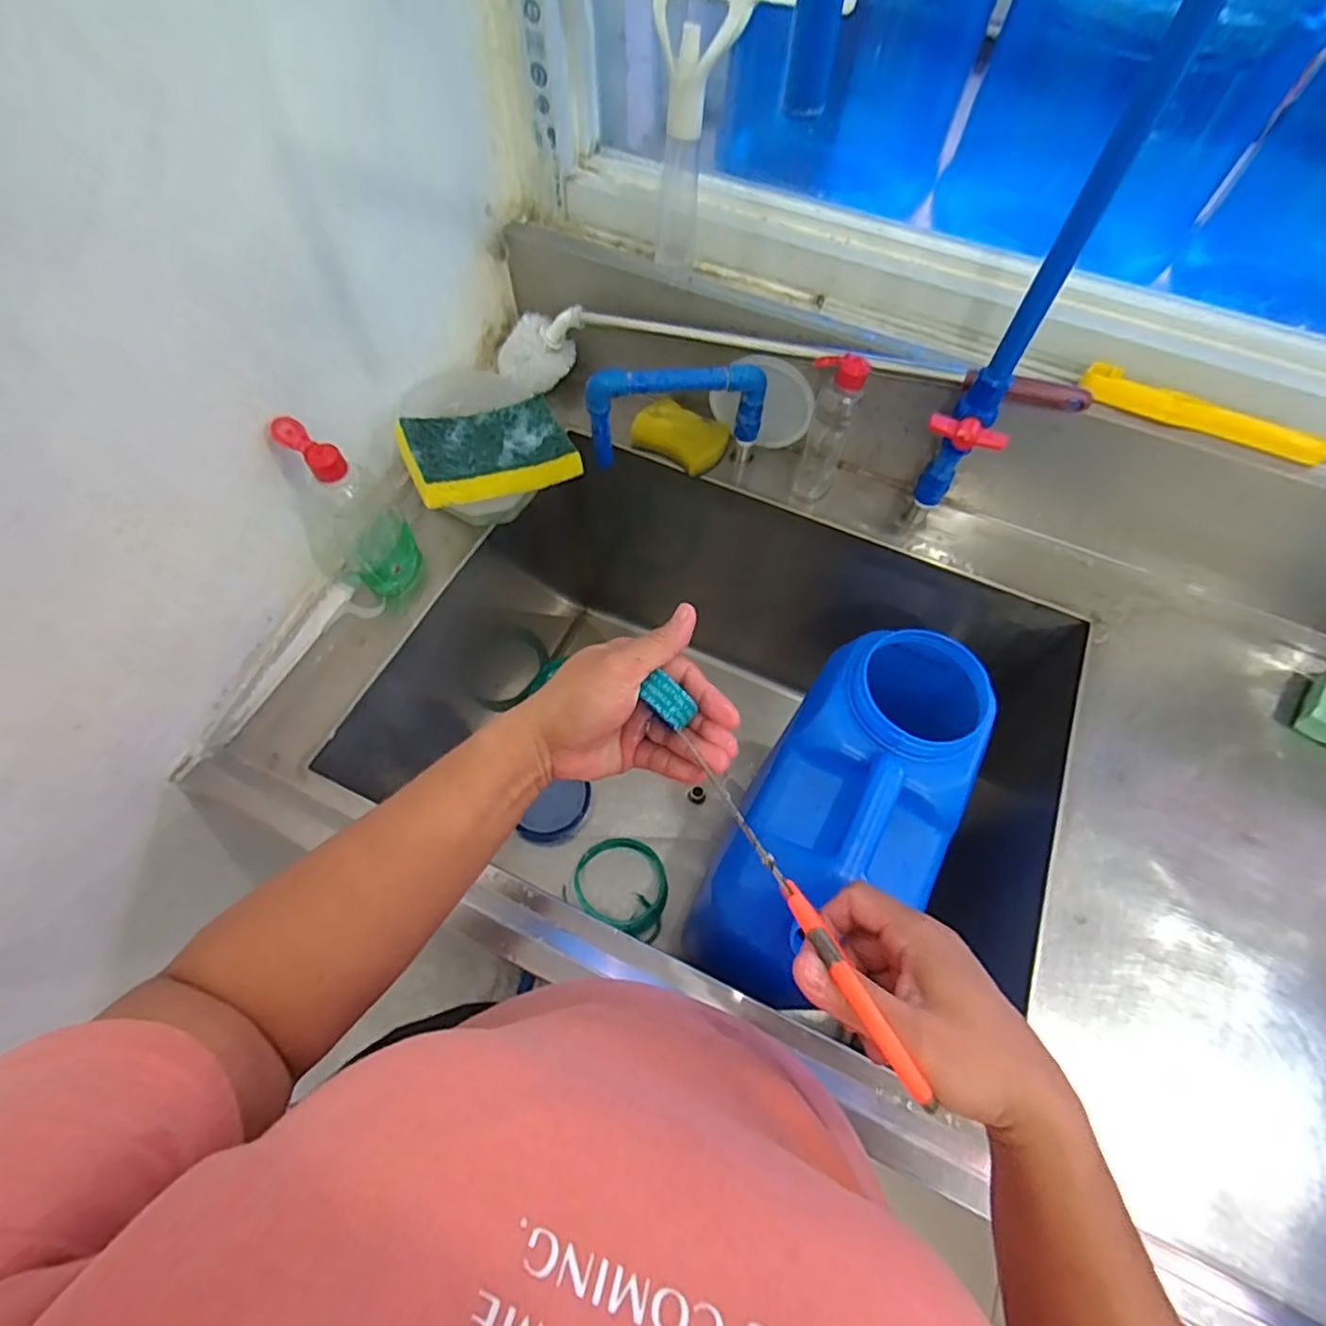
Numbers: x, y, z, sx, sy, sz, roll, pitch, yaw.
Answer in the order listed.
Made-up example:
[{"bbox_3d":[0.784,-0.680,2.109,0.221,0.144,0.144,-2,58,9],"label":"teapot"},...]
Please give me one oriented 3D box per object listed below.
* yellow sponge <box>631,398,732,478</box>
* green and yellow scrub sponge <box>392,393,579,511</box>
[{"bbox_3d":[0.022,-0.261,0.712,0.103,0.025,0.077,35,67,15],"label":"yellow sponge"},{"bbox_3d":[-0.163,-0.205,0.589,0.148,0.040,0.105,-20,66,-12],"label":"green and yellow scrub sponge"}]

